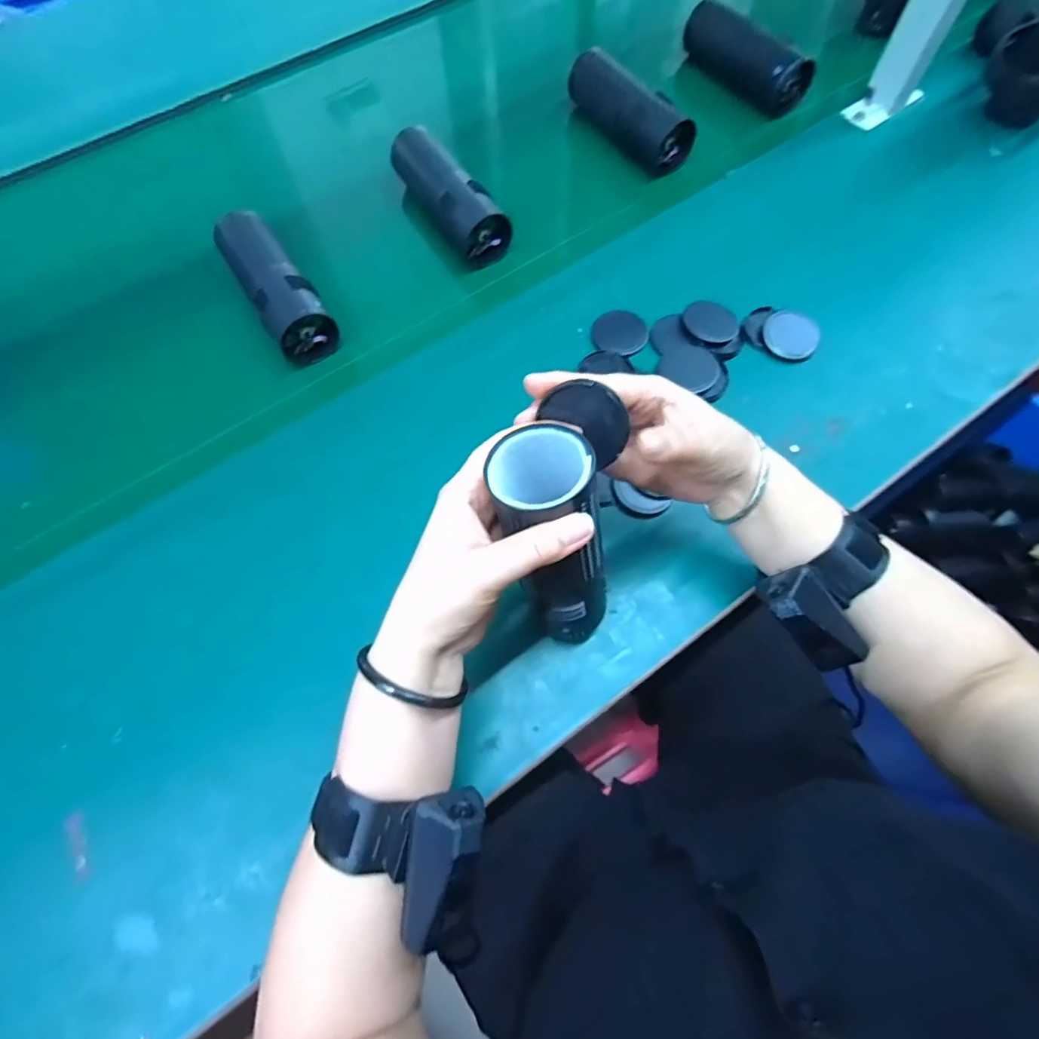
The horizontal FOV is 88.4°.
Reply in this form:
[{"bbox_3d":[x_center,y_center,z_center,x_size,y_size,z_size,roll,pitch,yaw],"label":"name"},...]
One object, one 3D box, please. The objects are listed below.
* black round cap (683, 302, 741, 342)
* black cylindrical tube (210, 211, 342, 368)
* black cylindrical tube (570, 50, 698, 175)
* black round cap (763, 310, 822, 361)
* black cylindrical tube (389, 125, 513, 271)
[{"bbox_3d":[0.176,-0.182,0.490,0.049,0.009,0.050,0,68,1],"label":"black round cap"},{"bbox_3d":[-0.240,-0.231,0.516,0.053,0.049,0.172,-32,71,-12],"label":"black cylindrical tube"},{"bbox_3d":[0.118,-0.456,0.592,0.054,0.053,0.175,-32,71,-12],"label":"black cylindrical tube"},{"bbox_3d":[0.245,-0.166,0.482,0.049,0.011,0.047,0,68,1],"label":"black round cap"},{"bbox_3d":[-0.079,-0.338,0.556,0.051,0.052,0.177,-33,71,-12],"label":"black cylindrical tube"}]

